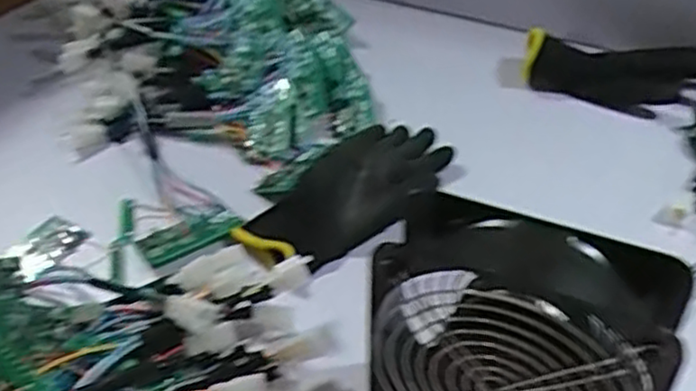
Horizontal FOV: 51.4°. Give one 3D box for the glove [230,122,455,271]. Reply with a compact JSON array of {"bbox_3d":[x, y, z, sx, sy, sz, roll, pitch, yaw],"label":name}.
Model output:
[{"bbox_3d":[0.007,-0.006,0.593,0.098,0.025,0.204,26,46,28],"label":"glove"}]

